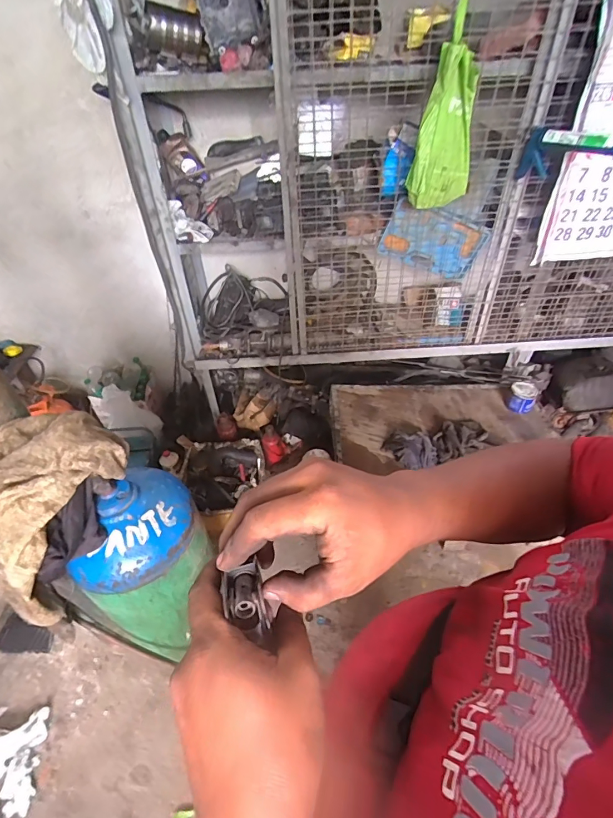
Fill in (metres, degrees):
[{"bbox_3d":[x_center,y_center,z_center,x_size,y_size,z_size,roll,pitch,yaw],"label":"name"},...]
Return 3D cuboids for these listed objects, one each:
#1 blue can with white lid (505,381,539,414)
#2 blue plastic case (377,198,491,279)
[{"bbox_3d":[0.869,-0.045,1.668,0.105,0.088,0.104,22,48,25],"label":"blue can with white lid"},{"bbox_3d":[0.520,-0.676,1.677,0.419,0.236,0.062,7,39,-19],"label":"blue plastic case"}]

